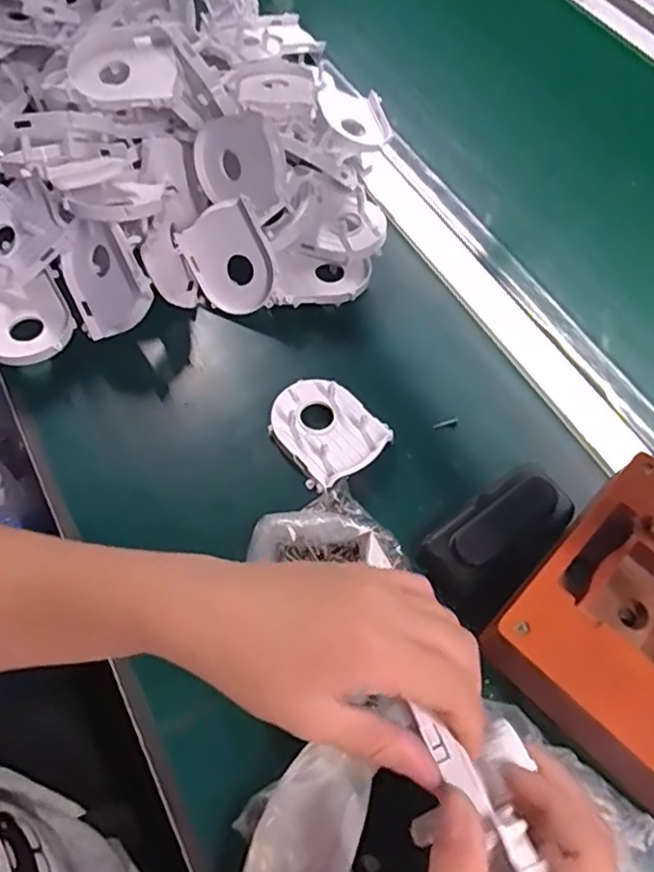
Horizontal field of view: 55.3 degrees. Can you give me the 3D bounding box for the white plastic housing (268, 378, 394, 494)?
[{"bbox_3d":[-0.002,-0.006,0.443,0.066,0.020,0.082,-30,67,-20],"label":"white plastic housing"}]

